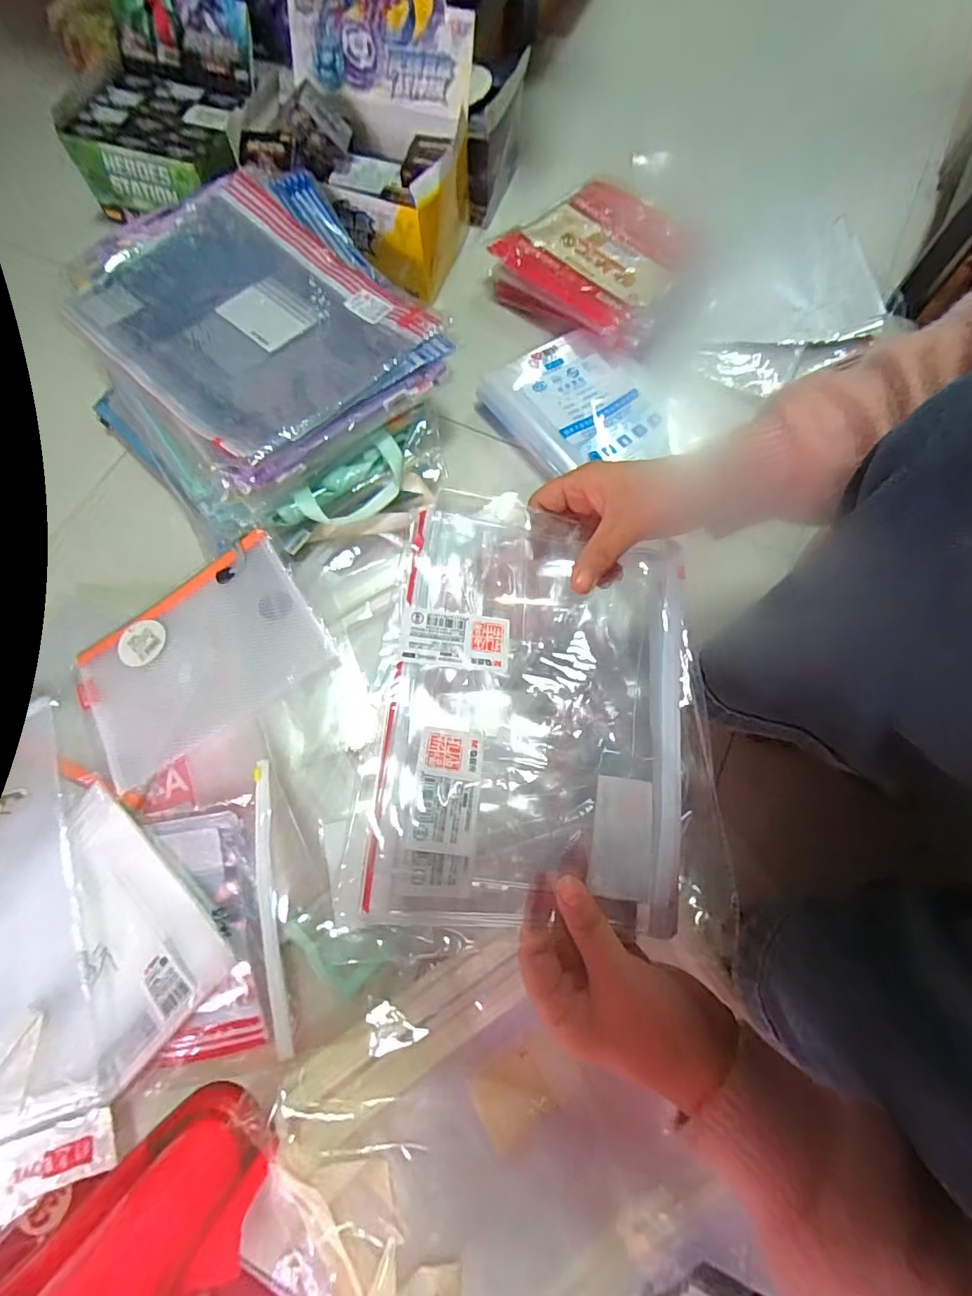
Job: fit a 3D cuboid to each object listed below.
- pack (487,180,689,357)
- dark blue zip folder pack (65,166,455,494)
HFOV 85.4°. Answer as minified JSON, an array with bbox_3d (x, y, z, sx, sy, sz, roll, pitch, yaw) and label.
[{"bbox_3d":[0.154,-0.529,0.722,0.233,0.046,0.239,35,73,12],"label":"pack"},{"bbox_3d":[-0.249,-0.362,0.573,0.314,0.048,0.360,-40,74,-13],"label":"dark blue zip folder pack"}]

